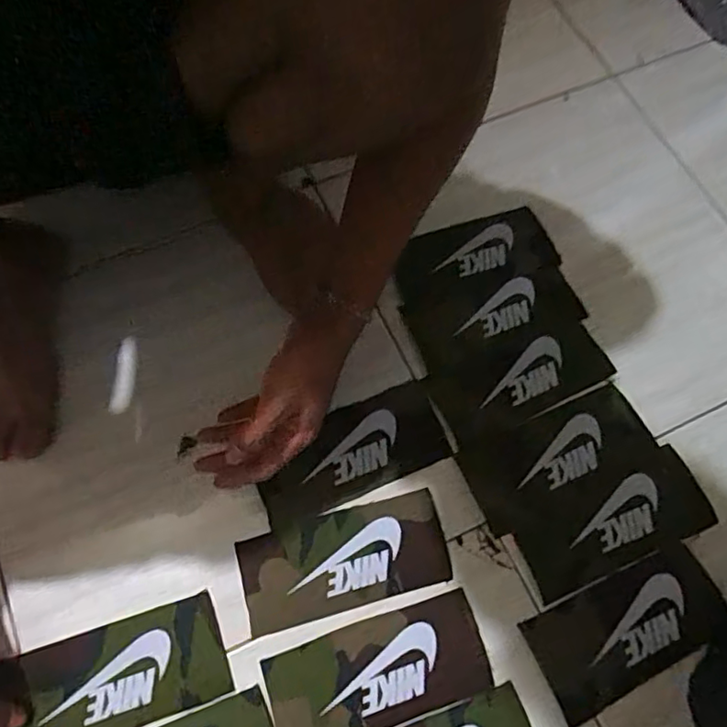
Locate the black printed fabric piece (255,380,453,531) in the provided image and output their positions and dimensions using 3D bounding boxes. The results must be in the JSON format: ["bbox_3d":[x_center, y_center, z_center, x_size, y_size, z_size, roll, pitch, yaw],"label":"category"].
[{"bbox_3d":[-0.013,0.081,0.536,0.173,0.007,0.080,-22,70,-11],"label":"black printed fabric piece"}]

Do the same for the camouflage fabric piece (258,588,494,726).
[{"bbox_3d":[0.011,0.248,0.469,0.173,0.004,0.076,-17,70,-8],"label":"camouflage fabric piece"}]

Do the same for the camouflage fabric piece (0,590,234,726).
[{"bbox_3d":[-0.200,0.249,0.460,0.174,0.019,0.081,-15,70,-11],"label":"camouflage fabric piece"}]

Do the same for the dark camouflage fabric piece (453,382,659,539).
[{"bbox_3d":[0.177,0.082,0.534,0.171,0.010,0.078,-23,71,-10],"label":"dark camouflage fabric piece"}]

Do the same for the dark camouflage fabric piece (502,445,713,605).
[{"bbox_3d":[0.219,0.137,0.515,0.173,0.007,0.076,-21,73,-9],"label":"dark camouflage fabric piece"}]

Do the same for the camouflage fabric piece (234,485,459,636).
[{"bbox_3d":[-0.017,0.168,0.502,0.173,0.005,0.078,-13,72,-9],"label":"camouflage fabric piece"}]

